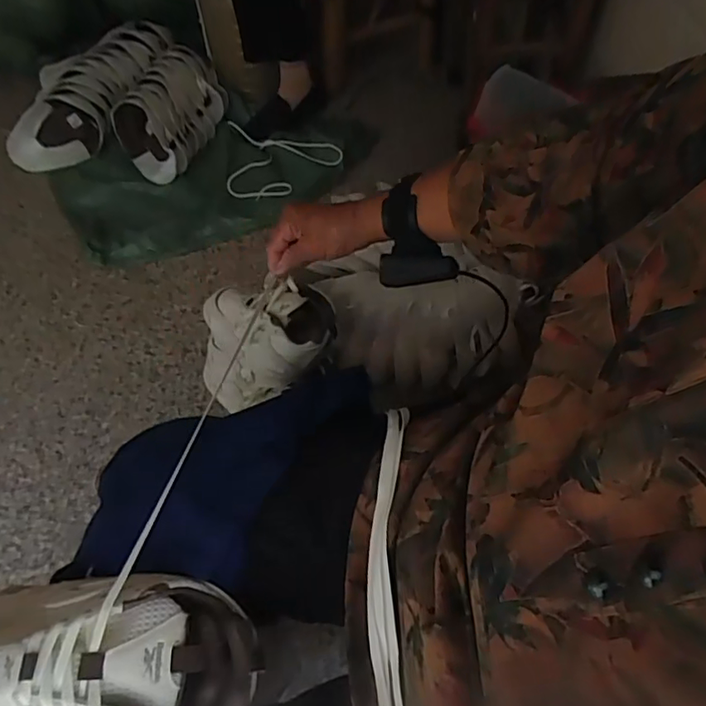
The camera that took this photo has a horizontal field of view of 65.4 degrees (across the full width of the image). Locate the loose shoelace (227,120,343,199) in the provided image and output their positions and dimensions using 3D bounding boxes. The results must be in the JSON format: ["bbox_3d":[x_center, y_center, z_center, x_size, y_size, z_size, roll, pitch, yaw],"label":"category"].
[{"bbox_3d":[-0.203,-0.434,1.242,0.320,0.048,0.194,25,61,16],"label":"loose shoelace"}]

